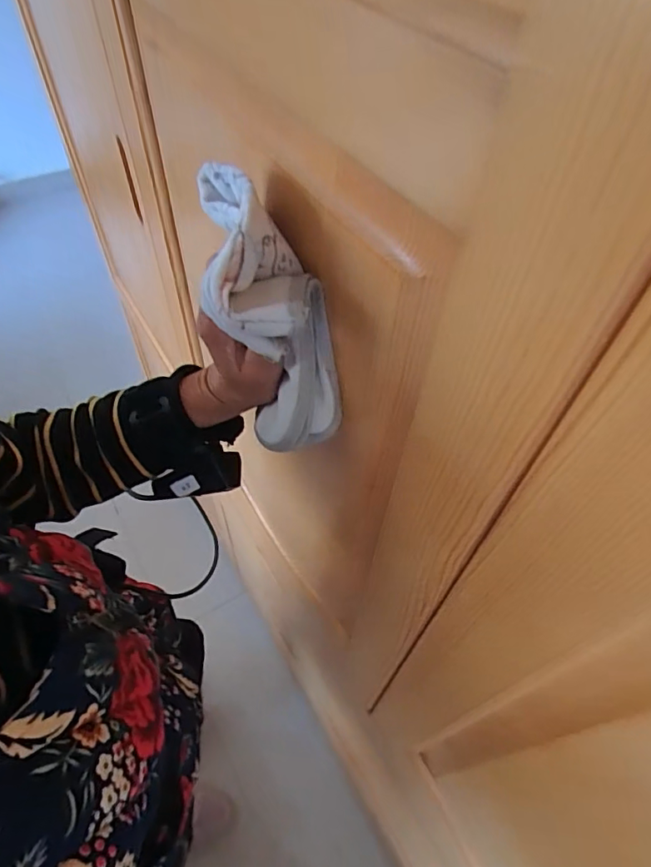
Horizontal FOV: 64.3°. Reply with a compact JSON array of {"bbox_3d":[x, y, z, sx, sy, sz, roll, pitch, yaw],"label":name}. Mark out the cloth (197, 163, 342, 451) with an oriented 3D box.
[{"bbox_3d":[-0.029,-0.056,0.302,0.067,0.162,0.076,4,52,21],"label":"cloth"}]

